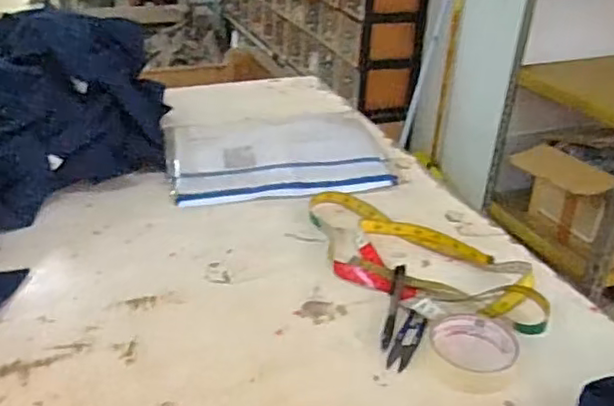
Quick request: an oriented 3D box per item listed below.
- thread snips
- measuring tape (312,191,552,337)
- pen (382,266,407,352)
[{"bbox_3d":[0.098,0.132,0.614,0.023,0.008,0.084,15,31,20],"label":"thread snips"},{"bbox_3d":[0.117,0.063,0.723,0.320,0.021,0.155,23,35,32],"label":"measuring tape"},{"bbox_3d":[0.091,0.103,0.657,0.012,0.010,0.132,8,30,10],"label":"pen"}]

